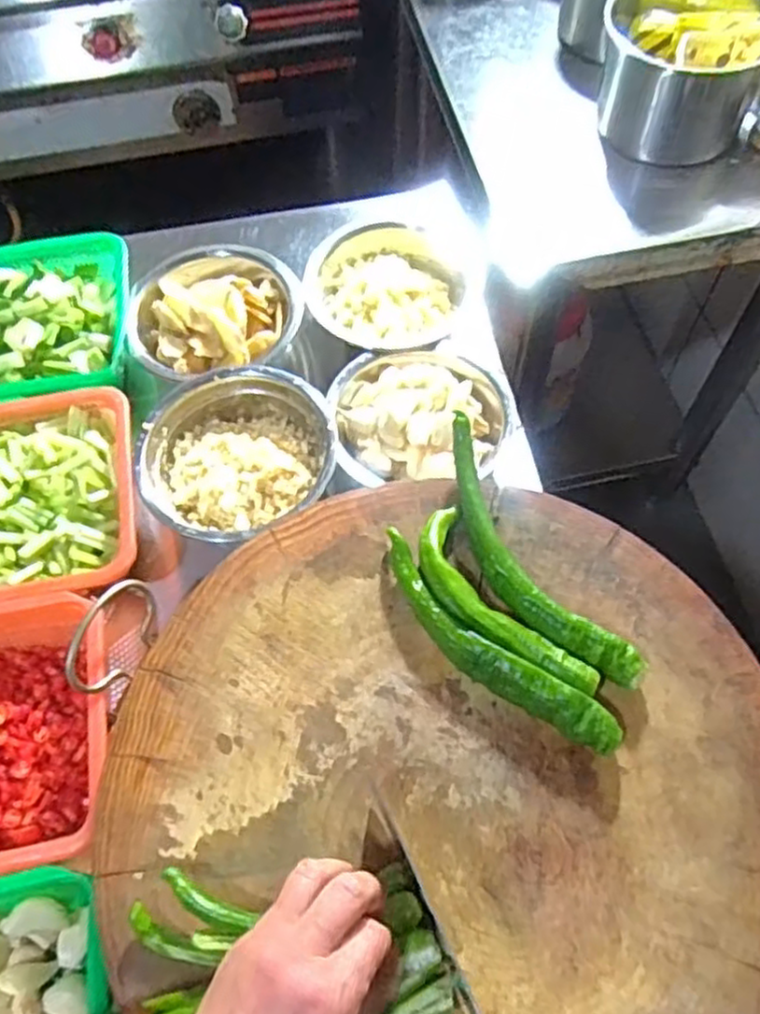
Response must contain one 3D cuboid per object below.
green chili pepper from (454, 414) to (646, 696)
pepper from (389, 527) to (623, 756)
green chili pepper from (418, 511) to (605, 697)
[{"bbox_3d":[0.090,0.034,0.480,0.047,0.031,0.203,-28,65,-12],"label":"green chili pepper"},{"bbox_3d":[0.065,0.088,0.458,0.184,0.024,0.037,40,71,20],"label":"pepper"},{"bbox_3d":[0.071,0.066,0.466,0.047,0.025,0.147,-33,66,-14],"label":"green chili pepper"}]

